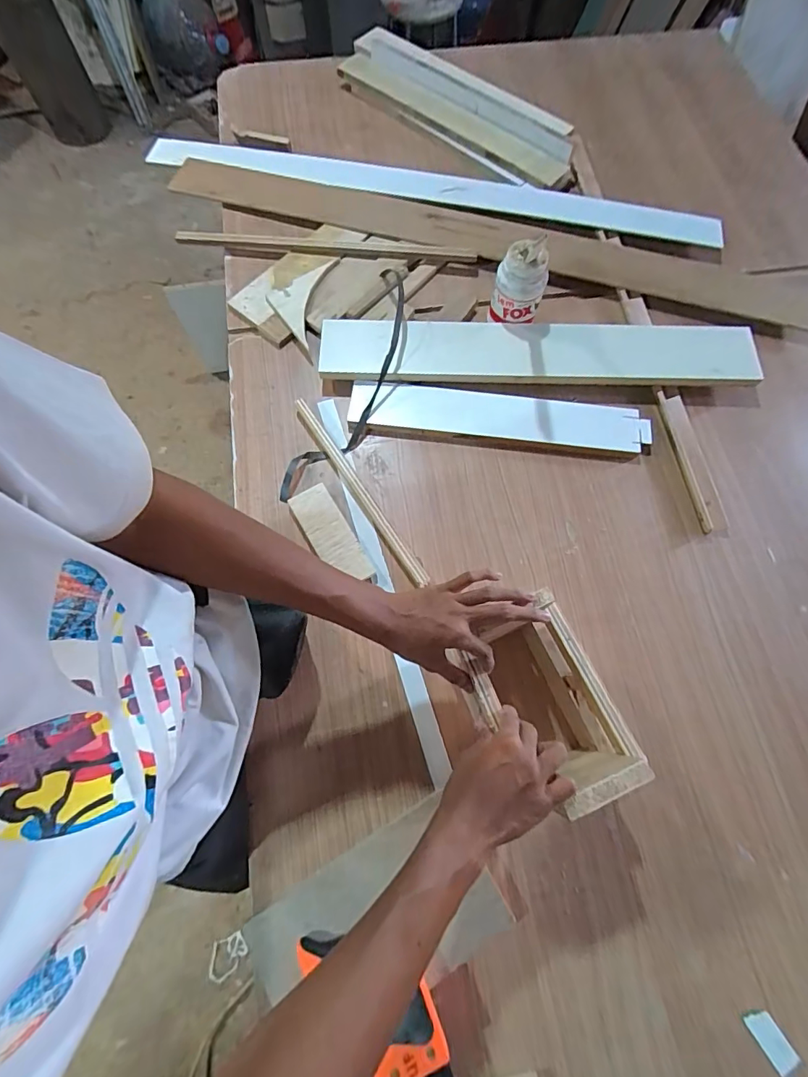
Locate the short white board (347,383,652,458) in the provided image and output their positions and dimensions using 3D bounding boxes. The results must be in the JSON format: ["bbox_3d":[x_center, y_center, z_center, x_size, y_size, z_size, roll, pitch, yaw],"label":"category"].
[{"bbox_3d":[0.148,-0.188,0.751,0.464,0.022,0.083,5,71,1],"label":"short white board"}]

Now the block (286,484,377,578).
[{"bbox_3d":[-0.108,-0.003,0.685,0.061,0.019,0.156,-30,74,-10],"label":"block"}]

